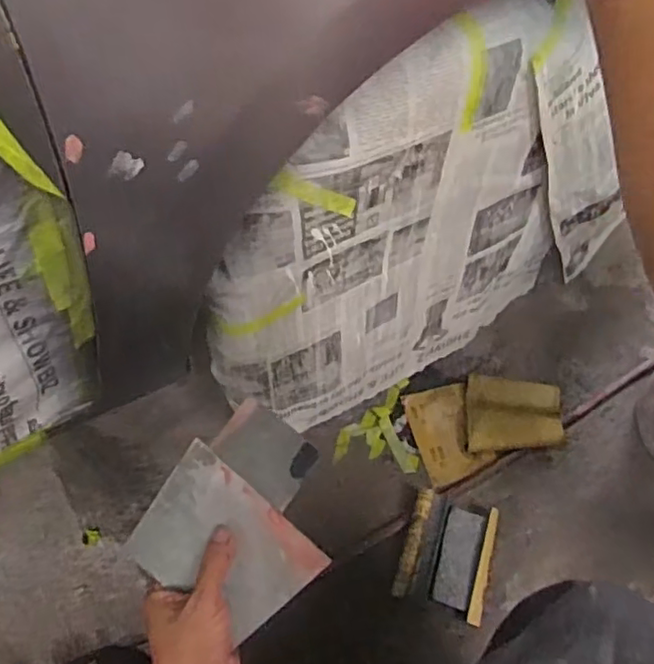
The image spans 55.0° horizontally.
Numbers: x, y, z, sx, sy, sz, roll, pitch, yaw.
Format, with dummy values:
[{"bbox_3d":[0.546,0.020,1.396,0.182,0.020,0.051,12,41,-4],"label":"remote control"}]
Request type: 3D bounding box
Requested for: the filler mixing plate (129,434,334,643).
[{"bbox_3d":[-0.081,0.166,0.489,0.137,0.008,0.095,41,65,8],"label":"filler mixing plate"}]

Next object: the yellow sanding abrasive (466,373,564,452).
[{"bbox_3d":[0.283,0.123,0.945,0.139,0.021,0.123,6,58,0],"label":"yellow sanding abrasive"}]

